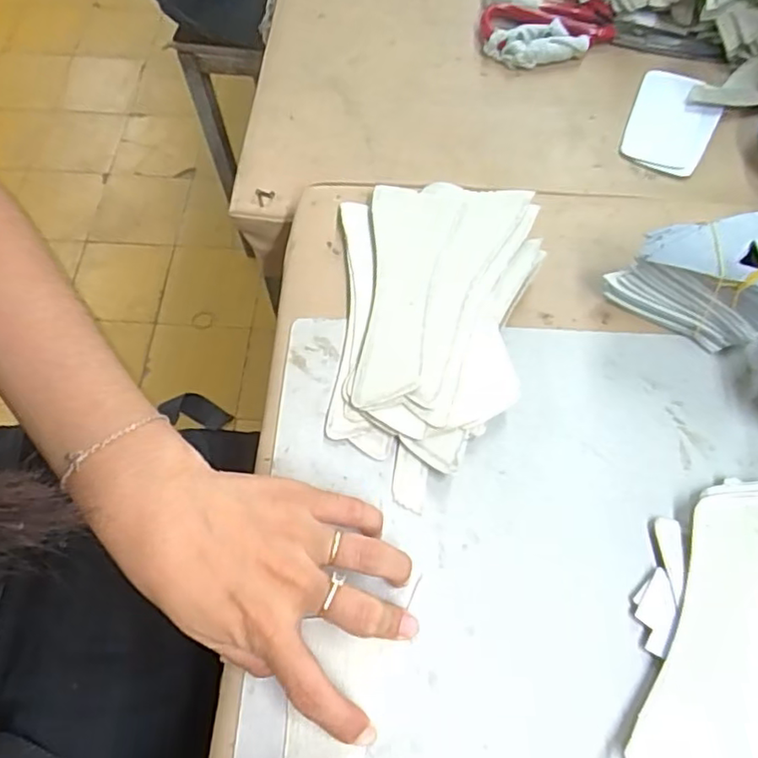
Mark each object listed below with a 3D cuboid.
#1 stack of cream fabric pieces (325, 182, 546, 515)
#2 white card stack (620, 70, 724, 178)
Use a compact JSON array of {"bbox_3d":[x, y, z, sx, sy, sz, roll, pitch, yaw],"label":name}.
[{"bbox_3d":[0.034,-0.034,0.375,0.123,0.034,0.209,2,64,2],"label":"stack of cream fabric pieces"},{"bbox_3d":[0.239,-0.210,0.506,0.066,0.009,0.105,22,66,11],"label":"white card stack"}]

